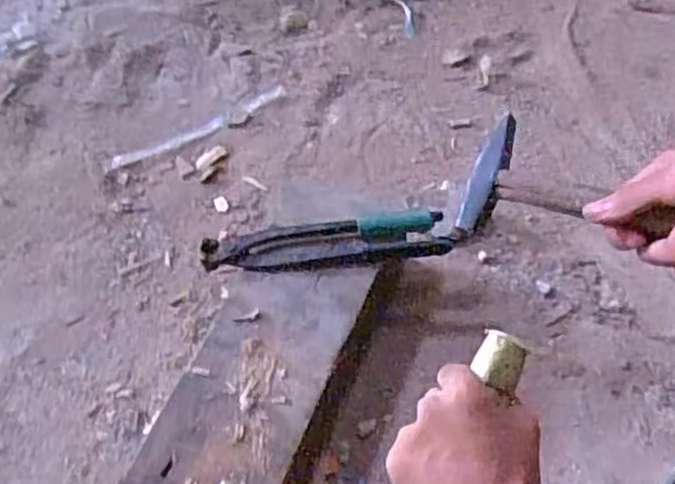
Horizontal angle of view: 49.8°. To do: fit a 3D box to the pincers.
[{"bbox_3d":[-0.012,0.002,0.658,0.216,0.018,0.044,-8,53,-2],"label":"pincers"}]

